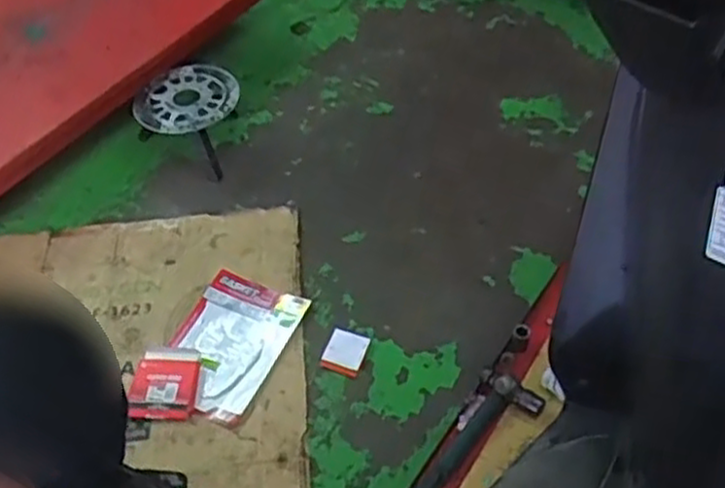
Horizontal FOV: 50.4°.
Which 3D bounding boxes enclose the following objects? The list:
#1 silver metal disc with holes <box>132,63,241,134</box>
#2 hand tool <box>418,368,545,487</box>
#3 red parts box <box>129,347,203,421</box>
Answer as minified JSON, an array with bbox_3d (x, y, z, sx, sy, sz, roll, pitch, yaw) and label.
[{"bbox_3d":[-0.362,-0.301,1.580,0.212,0.023,0.191,-27,51,-12],"label":"silver metal disc with holes"},{"bbox_3d":[0.120,0.287,1.010,0.085,0.037,0.298,33,59,28],"label":"hand tool"},{"bbox_3d":[-0.328,0.228,1.278,0.105,0.031,0.121,-2,50,1],"label":"red parts box"}]

